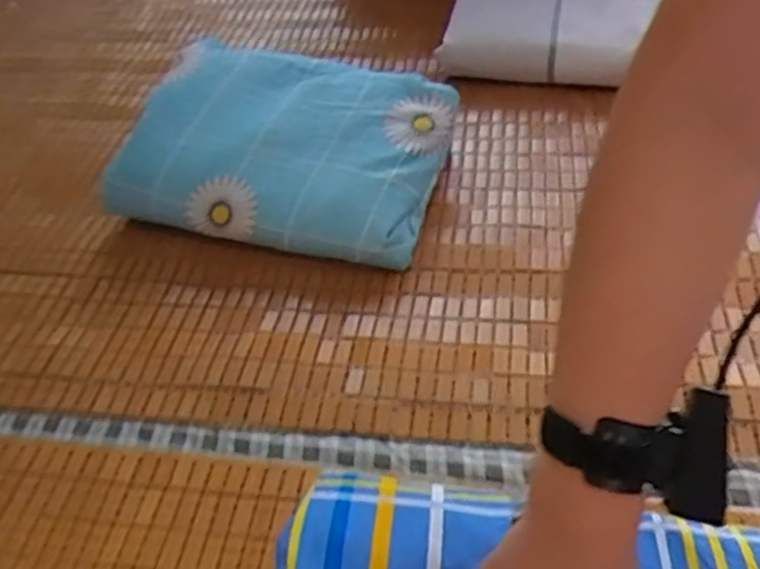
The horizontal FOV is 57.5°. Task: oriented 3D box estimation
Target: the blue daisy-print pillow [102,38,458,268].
[{"bbox_3d":[-0.102,-0.157,0.770,0.334,0.126,0.235,8,48,14],"label":"blue daisy-print pillow"}]

